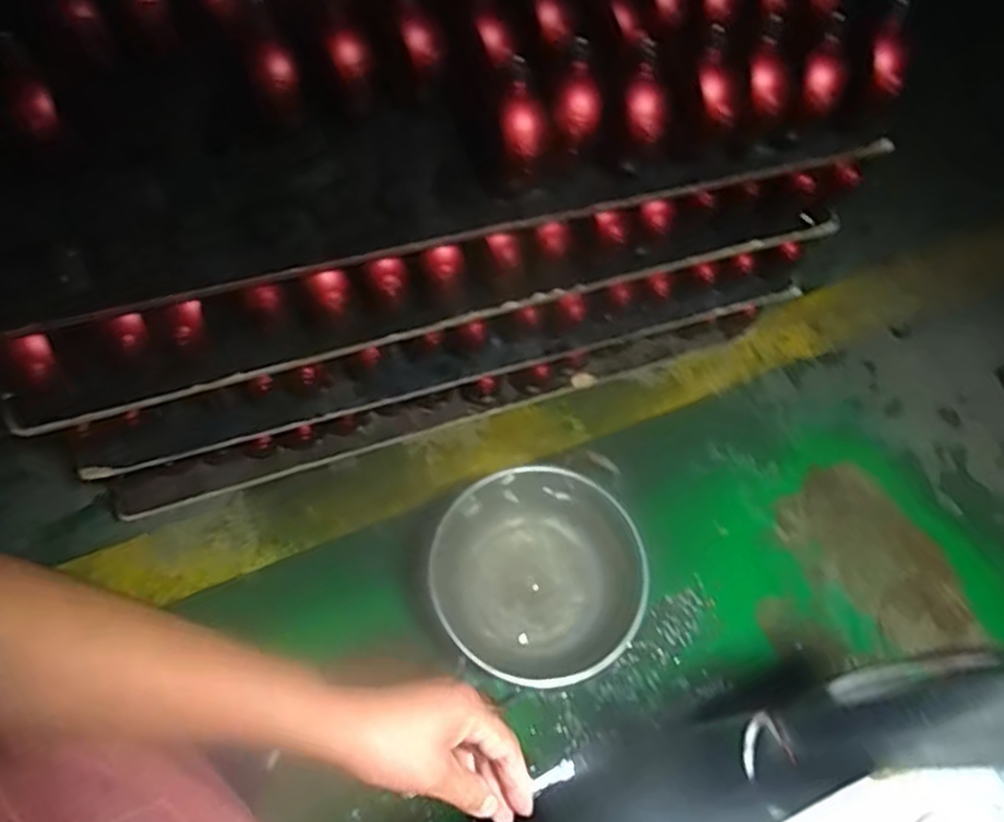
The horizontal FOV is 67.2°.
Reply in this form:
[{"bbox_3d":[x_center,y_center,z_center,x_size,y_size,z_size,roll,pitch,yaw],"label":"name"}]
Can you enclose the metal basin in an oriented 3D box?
[{"bbox_3d":[0.056,0.275,1.250,0.339,0.179,0.327,0,60,1],"label":"metal basin"}]

